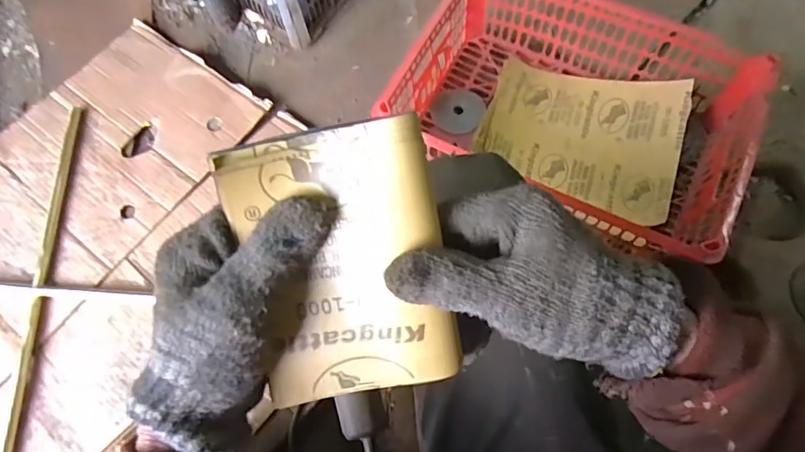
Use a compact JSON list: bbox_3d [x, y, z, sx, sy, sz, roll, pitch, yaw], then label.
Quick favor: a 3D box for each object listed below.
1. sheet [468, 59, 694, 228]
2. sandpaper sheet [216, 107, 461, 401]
[{"bbox_3d":[0.268,-0.141,0.732,0.283,0.048,0.222,17,71,7],"label":"sheet"},{"bbox_3d":[-0.031,0.024,0.264,0.105,0.010,0.146,-9,104,4],"label":"sandpaper sheet"}]

